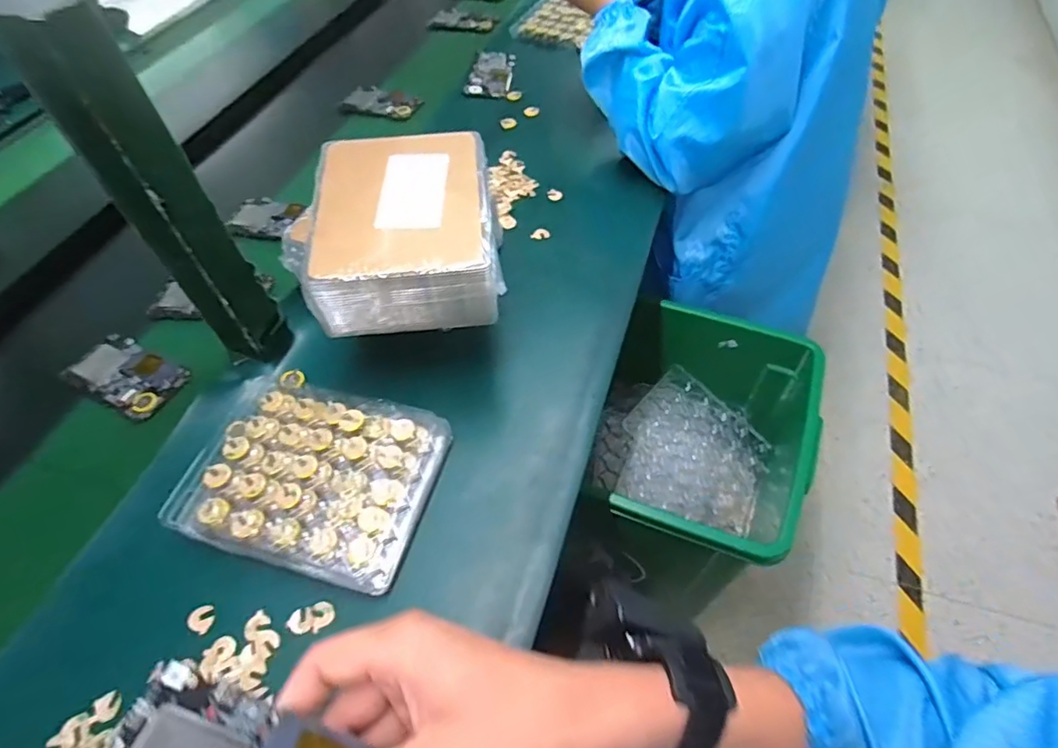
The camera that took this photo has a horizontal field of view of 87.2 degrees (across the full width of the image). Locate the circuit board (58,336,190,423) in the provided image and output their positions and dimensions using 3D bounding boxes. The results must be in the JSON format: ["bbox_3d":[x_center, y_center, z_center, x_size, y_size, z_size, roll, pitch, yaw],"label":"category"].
[{"bbox_3d":[-0.392,0.001,0.542,0.116,0.014,0.063,22,59,20],"label":"circuit board"}]

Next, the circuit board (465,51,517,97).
[{"bbox_3d":[-0.057,-0.462,0.855,0.065,0.010,0.126,5,54,8],"label":"circuit board"}]

